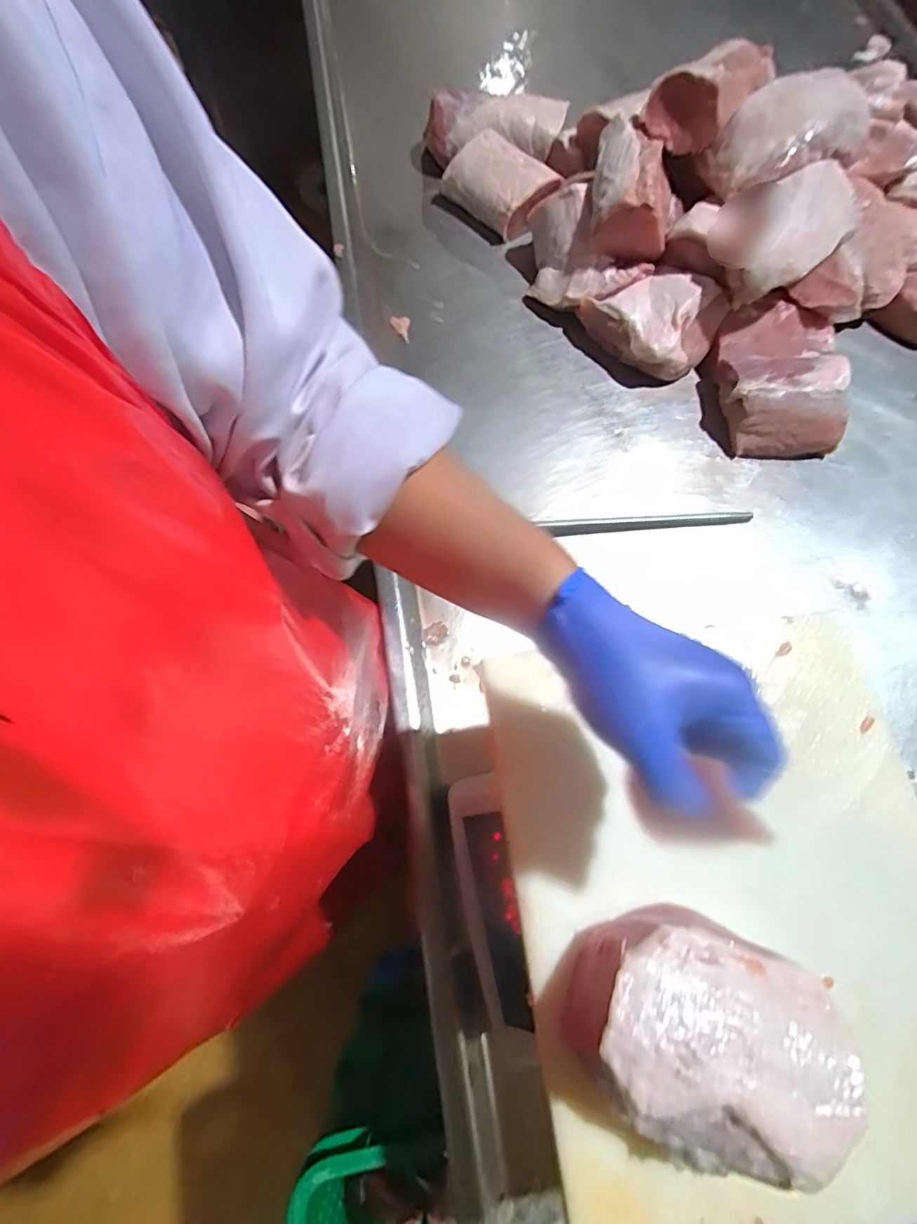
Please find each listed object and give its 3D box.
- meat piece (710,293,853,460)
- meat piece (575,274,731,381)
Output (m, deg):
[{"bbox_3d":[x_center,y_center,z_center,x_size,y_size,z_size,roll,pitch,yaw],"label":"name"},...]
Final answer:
[{"bbox_3d":[0.415,-0.302,0.694,0.157,0.074,0.198,-1,72,-2],"label":"meat piece"},{"bbox_3d":[0.251,-0.387,0.711,0.179,0.081,0.114,22,73,6],"label":"meat piece"}]

